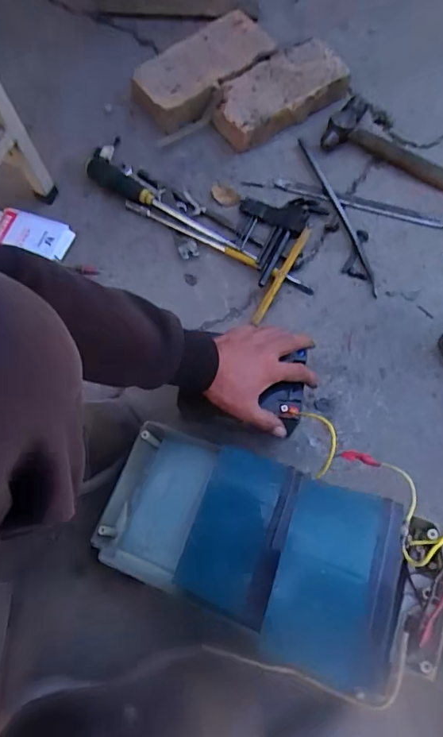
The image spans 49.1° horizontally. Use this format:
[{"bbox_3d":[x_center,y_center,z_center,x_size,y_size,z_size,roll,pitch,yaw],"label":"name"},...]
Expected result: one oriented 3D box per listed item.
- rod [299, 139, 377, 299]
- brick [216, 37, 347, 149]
[{"bbox_3d":[0.189,-0.246,0.764,0.020,0.014,0.295,-18,71,-6],"label":"rod"},{"bbox_3d":[0.096,-0.461,0.818,0.244,0.046,0.113,-37,72,-9],"label":"brick"}]

